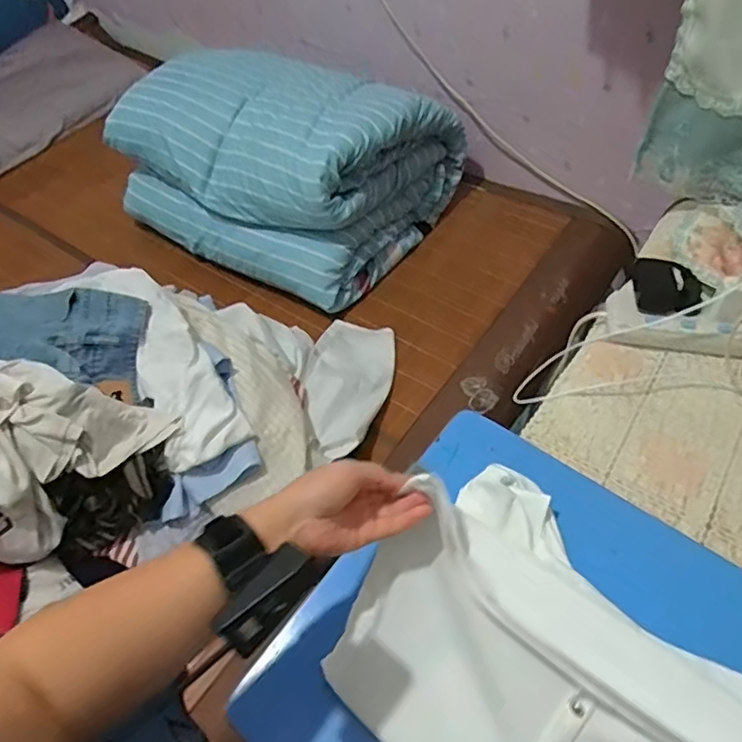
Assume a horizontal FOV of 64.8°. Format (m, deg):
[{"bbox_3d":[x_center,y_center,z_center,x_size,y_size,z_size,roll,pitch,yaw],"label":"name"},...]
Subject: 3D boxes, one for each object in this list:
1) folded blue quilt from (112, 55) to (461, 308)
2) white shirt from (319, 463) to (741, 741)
[{"bbox_3d":[-0.195,-0.488,1.318,0.635,0.309,0.489,27,60,22],"label":"folded blue quilt"},{"bbox_3d":[0.180,0.245,0.438,0.394,0.146,0.259,35,63,26],"label":"white shirt"}]

